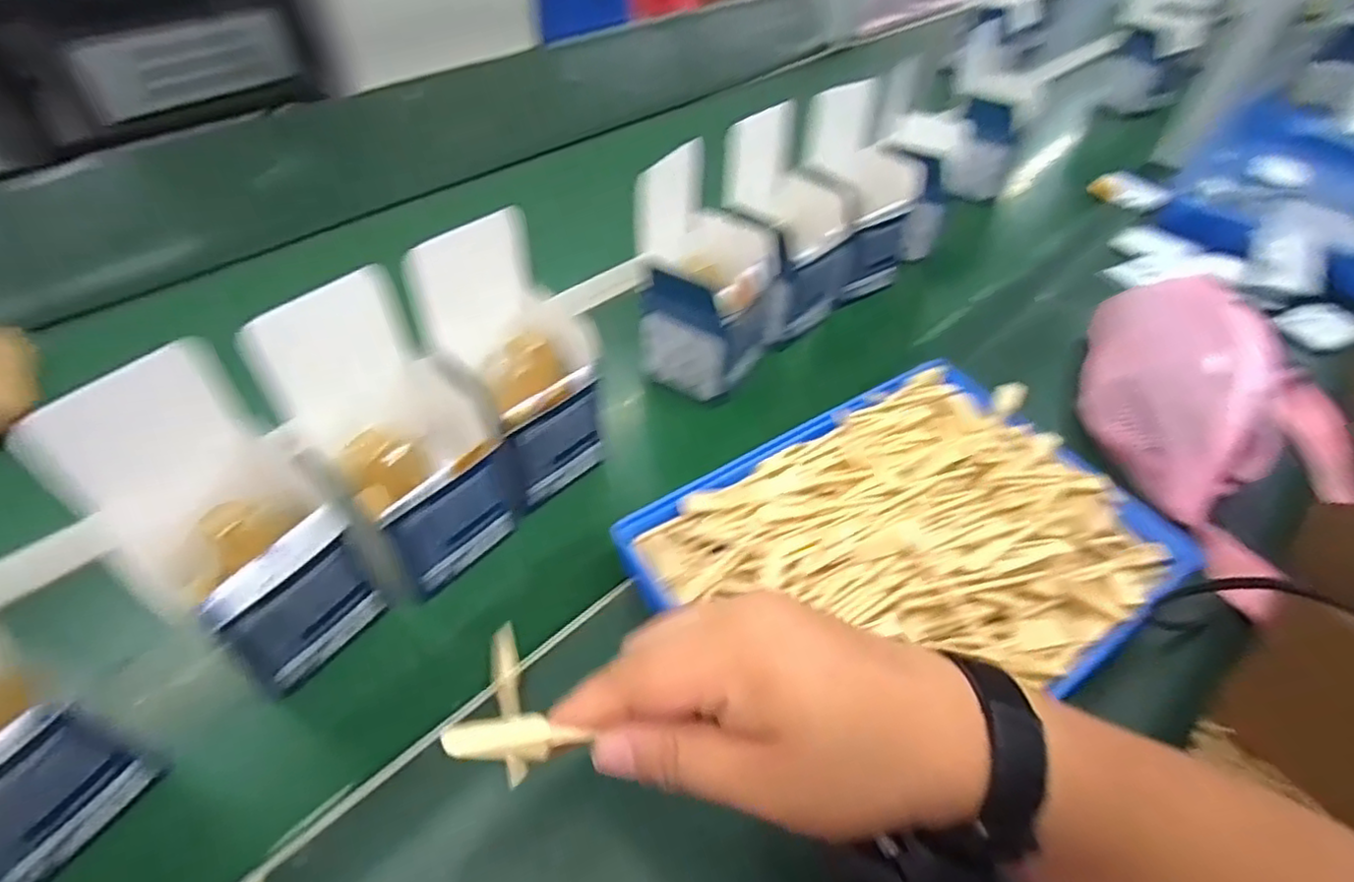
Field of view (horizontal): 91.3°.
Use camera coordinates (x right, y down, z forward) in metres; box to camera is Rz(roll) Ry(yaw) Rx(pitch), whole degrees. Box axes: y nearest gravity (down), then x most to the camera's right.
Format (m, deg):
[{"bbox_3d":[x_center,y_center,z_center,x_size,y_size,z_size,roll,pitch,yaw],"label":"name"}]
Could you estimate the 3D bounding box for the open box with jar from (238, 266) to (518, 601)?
[{"bbox_3d":[-0.173,-0.004,0.412,0.099,0.166,0.105,-33,58,-24],"label":"open box with jar"}]

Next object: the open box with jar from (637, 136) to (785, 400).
[{"bbox_3d":[0.019,-0.140,0.553,0.112,0.154,0.111,27,56,20],"label":"open box with jar"}]

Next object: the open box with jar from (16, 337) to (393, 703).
[{"bbox_3d":[-0.239,0.048,0.365,0.094,0.166,0.108,28,56,20],"label":"open box with jar"}]

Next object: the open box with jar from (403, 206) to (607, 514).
[{"bbox_3d":[-0.104,-0.052,0.463,0.087,0.177,0.100,38,60,26],"label":"open box with jar"}]

